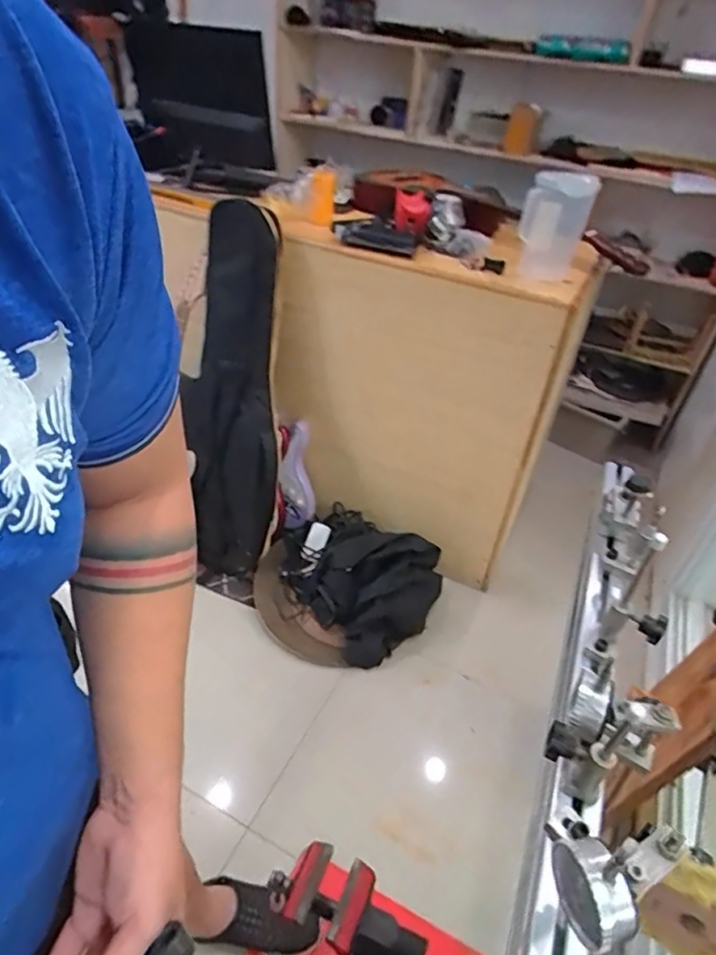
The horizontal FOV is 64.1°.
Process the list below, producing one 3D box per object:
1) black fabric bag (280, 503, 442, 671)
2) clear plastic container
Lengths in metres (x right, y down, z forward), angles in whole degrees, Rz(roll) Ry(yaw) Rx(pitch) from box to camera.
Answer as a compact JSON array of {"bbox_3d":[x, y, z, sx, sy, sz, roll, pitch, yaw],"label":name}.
[{"bbox_3d":[-0.008,0.277,1.736,0.417,0.214,0.491,-24,47,-34],"label":"black fabric bag"},{"bbox_3d":[0.451,-0.577,1.328,0.137,0.232,0.136,19,39,15],"label":"clear plastic container"}]

